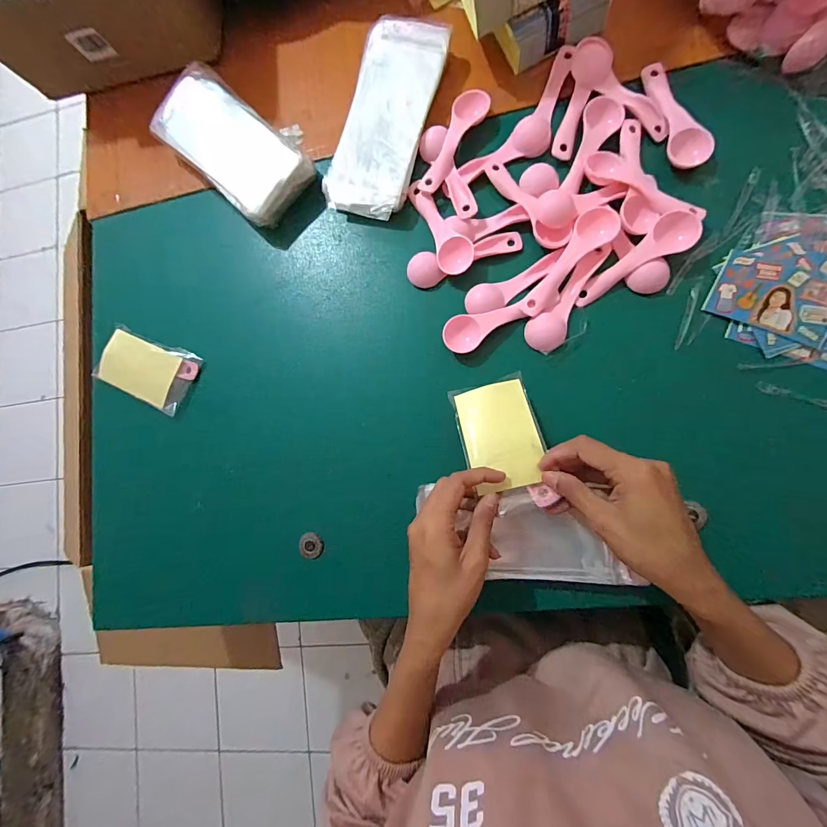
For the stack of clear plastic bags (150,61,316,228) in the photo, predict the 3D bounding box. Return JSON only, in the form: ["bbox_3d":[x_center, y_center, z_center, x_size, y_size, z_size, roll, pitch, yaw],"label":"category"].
[{"bbox_3d":[-0.190,-0.292,0.425,0.186,0.046,0.108,42,93,11],"label":"stack of clear plastic bags"}]

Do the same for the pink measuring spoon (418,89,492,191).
[{"bbox_3d":[0.043,-0.269,0.391,0.035,0.021,0.109,23,89,11],"label":"pink measuring spoon"}]

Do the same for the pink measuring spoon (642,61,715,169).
[{"bbox_3d":[0.238,-0.276,0.355,0.029,0.013,0.108,-21,82,7],"label":"pink measuring spoon"}]

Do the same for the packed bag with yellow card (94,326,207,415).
[{"bbox_3d":[-0.299,-0.052,0.430,0.111,0.016,0.069,24,89,11],"label":"packed bag with yellow card"}]

